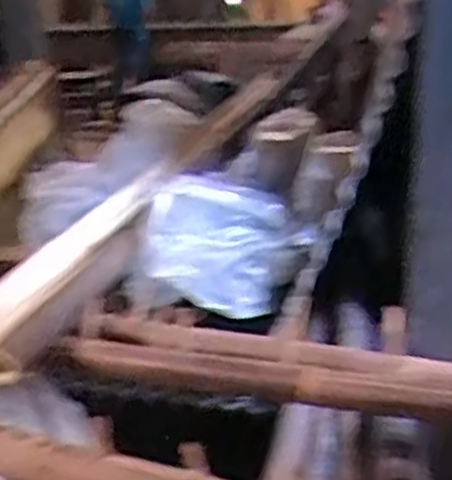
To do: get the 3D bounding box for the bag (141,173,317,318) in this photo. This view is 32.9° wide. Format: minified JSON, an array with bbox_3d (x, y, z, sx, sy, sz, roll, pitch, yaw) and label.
[{"bbox_3d":[-0.003,0.014,1.585,0.346,0.278,0.081,-4,20,-7],"label":"bag"}]

